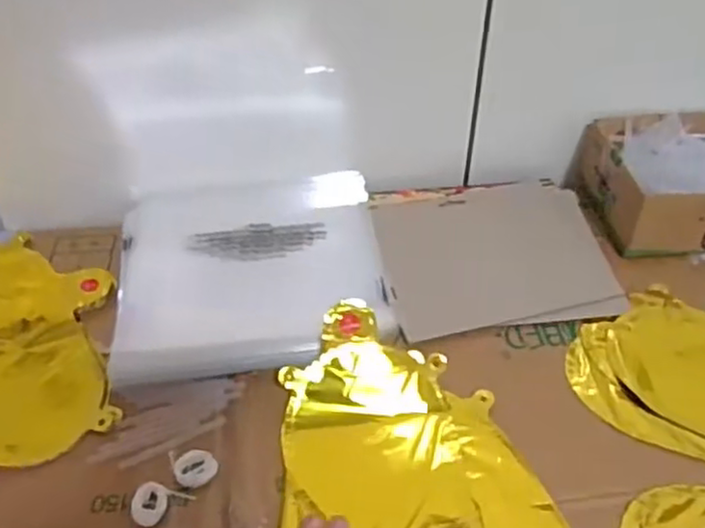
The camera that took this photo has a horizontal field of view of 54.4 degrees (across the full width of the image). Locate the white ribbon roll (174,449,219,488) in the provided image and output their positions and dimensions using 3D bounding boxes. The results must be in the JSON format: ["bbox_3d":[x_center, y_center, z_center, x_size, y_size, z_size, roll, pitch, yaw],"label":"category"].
[{"bbox_3d":[-0.106,0.138,0.466,0.025,0.006,0.025,0,45,0],"label":"white ribbon roll"}]

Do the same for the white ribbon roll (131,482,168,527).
[{"bbox_3d":[-0.133,0.157,0.451,0.022,0.007,0.028,0,45,1],"label":"white ribbon roll"}]

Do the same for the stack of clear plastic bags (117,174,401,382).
[{"bbox_3d":[-0.086,-0.004,0.590,0.218,0.030,0.204,-6,46,-6],"label":"stack of clear plastic bags"}]

